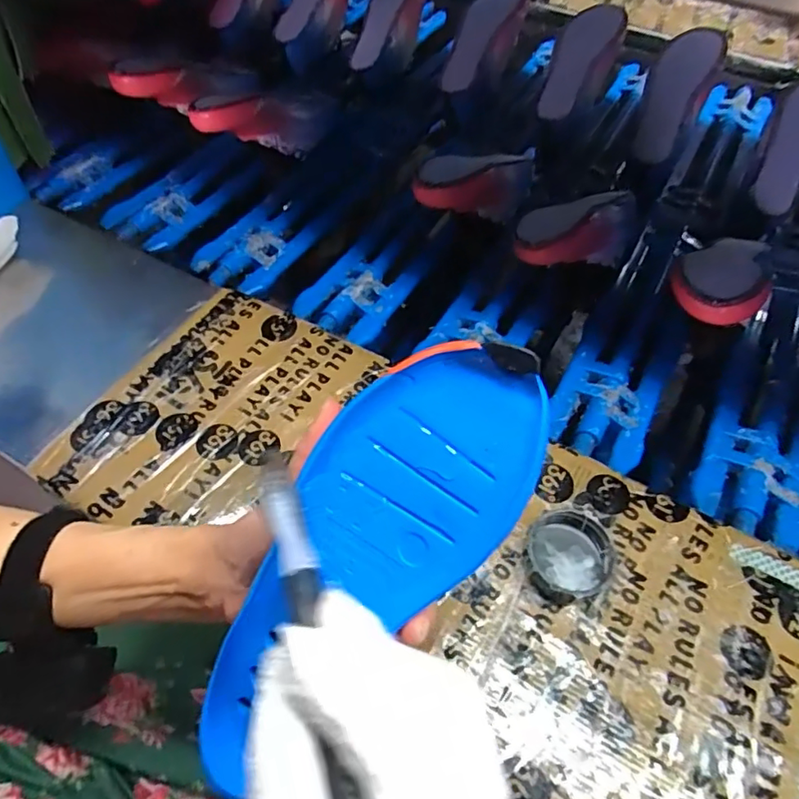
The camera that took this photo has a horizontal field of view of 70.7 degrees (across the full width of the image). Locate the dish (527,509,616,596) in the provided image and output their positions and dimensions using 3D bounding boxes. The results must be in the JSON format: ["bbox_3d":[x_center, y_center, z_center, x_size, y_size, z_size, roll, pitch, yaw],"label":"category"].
[{"bbox_3d":[0.120,0.111,0.404,0.061,0.020,0.059,2,53,-2],"label":"dish"}]

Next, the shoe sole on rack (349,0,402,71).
[{"bbox_3d":[-0.023,-0.571,0.837,0.054,0.022,0.202,19,73,10],"label":"shoe sole on rack"}]

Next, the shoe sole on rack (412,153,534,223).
[{"bbox_3d":[0.087,-0.237,0.618,0.070,0.054,0.207,37,39,22],"label":"shoe sole on rack"}]

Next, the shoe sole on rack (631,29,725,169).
[{"bbox_3d":[0.352,-0.392,0.716,0.066,0.020,0.212,26,81,15],"label":"shoe sole on rack"}]

